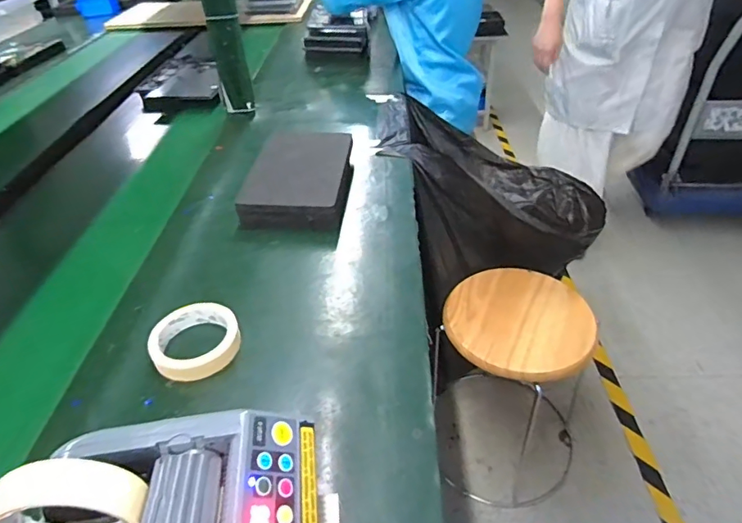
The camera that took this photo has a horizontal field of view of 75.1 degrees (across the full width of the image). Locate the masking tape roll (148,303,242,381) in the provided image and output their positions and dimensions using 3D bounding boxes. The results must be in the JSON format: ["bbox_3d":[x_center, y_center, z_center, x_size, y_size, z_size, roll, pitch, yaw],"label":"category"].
[{"bbox_3d":[-0.204,0.090,0.557,0.096,0.024,0.092,-2,39,2],"label":"masking tape roll"}]

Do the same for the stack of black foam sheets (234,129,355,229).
[{"bbox_3d":[-0.116,-0.147,0.824,0.160,0.044,0.260,2,40,6],"label":"stack of black foam sheets"}]

